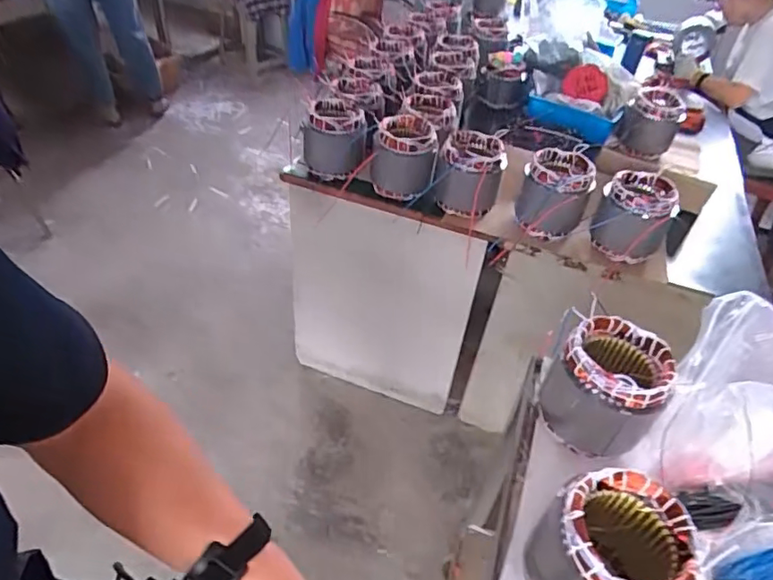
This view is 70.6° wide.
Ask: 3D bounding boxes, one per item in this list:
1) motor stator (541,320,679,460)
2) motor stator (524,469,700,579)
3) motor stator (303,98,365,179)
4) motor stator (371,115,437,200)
[{"bbox_3d":[0.320,0.139,0.794,0.148,0.143,0.142,32,48,25],"label":"motor stator"},{"bbox_3d":[0.247,0.295,0.602,0.140,0.128,0.150,4,42,-4],"label":"motor stator"},{"bbox_3d":[-0.133,-0.384,1.403,0.153,0.145,0.142,-1,43,-9],"label":"motor stator"},{"bbox_3d":[0.047,-0.331,1.368,0.155,0.150,0.157,9,42,2],"label":"motor stator"}]

